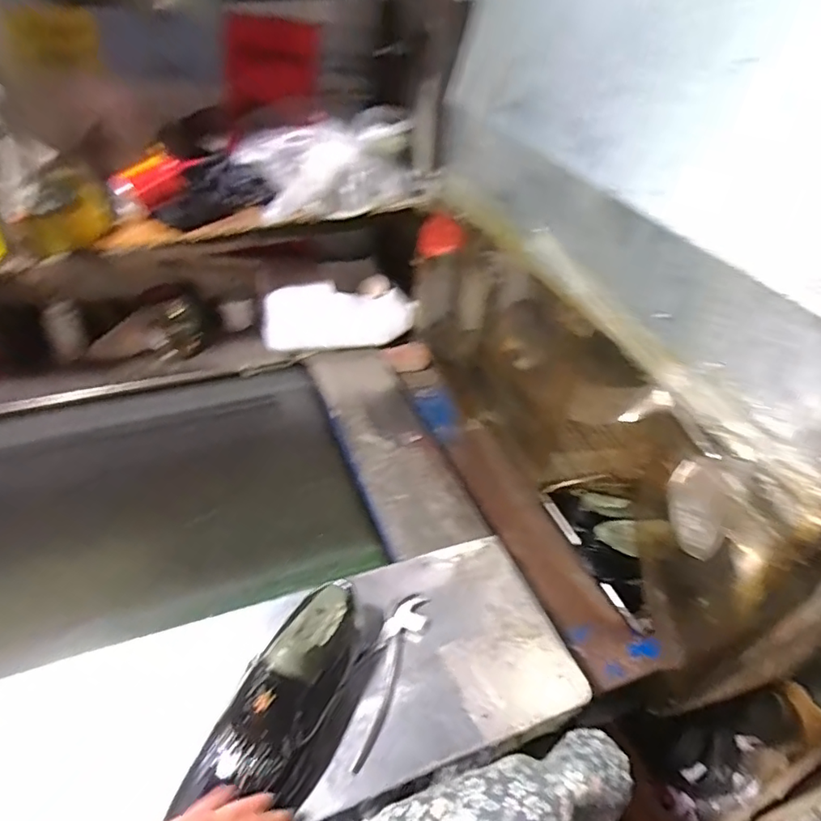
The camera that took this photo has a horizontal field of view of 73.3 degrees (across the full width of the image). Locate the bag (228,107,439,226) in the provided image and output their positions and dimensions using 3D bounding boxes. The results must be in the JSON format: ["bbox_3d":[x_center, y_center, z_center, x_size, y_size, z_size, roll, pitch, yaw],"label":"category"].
[{"bbox_3d":[-0.104,-0.378,0.847,0.294,0.101,0.151,-17,46,-21],"label":"bag"}]

